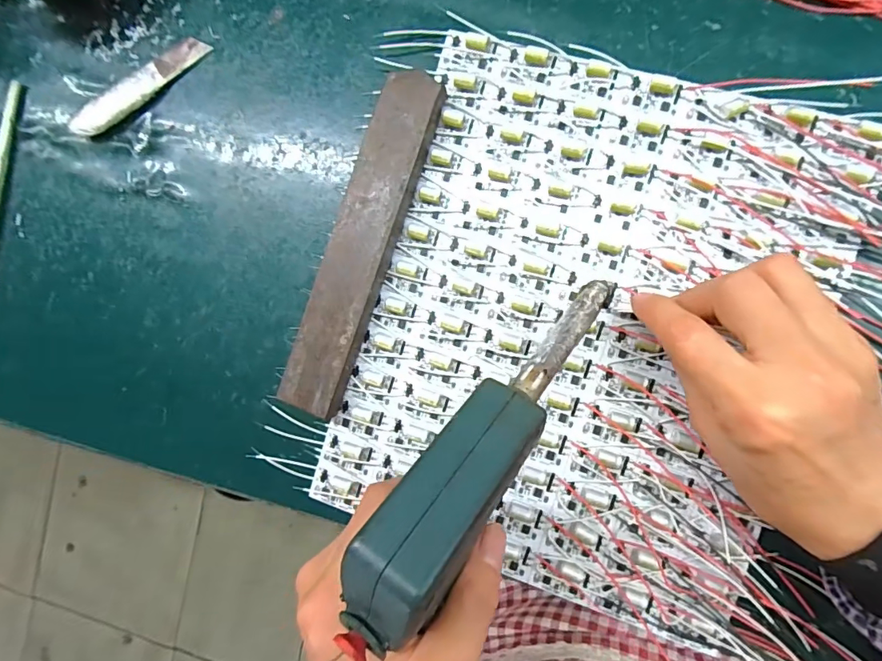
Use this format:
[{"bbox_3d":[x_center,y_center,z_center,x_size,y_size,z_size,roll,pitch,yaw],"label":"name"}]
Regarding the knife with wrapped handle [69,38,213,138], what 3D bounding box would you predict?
[{"bbox_3d":[-0.192,-0.156,0.300,0.098,0.010,0.019,-35,85,7],"label":"knife with wrapped handle"}]

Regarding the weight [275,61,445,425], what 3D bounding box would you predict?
[{"bbox_3d":[-0.046,-0.048,0.276,0.036,0.018,0.197,20,93,8],"label":"weight"}]

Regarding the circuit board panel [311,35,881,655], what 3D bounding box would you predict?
[{"bbox_3d":[0.078,0.000,0.263,0.232,0.009,0.286,18,93,8],"label":"circuit board panel"}]

